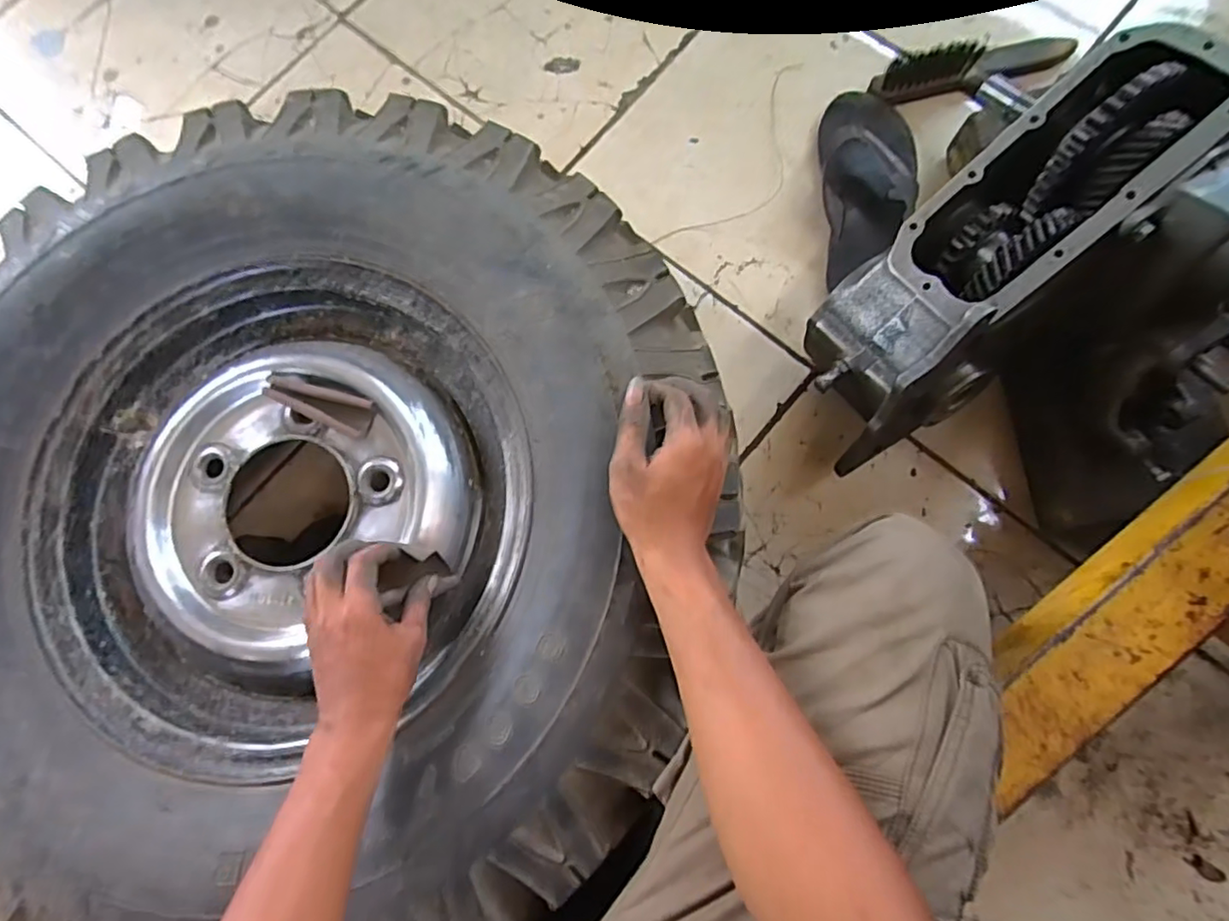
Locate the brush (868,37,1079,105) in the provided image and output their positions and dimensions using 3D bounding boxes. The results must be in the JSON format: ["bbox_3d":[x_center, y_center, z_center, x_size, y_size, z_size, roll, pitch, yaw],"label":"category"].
[{"bbox_3d":[0.428,-0.467,0.725,0.230,0.057,0.042,-12,78,2],"label":"brush"}]

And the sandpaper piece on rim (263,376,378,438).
[{"bbox_3d":[-0.261,-0.051,0.551,0.097,0.017,0.032,19,81,8],"label":"sandpaper piece on rim"}]

